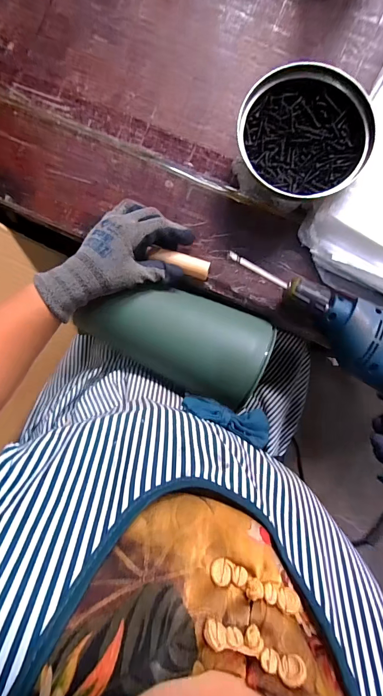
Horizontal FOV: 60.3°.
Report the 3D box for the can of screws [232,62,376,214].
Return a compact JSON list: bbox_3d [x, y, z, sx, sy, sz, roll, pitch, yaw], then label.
[{"bbox_3d":[0.131,-0.250,0.400,0.146,0.059,0.145,0,91,1],"label":"can of screws"}]

